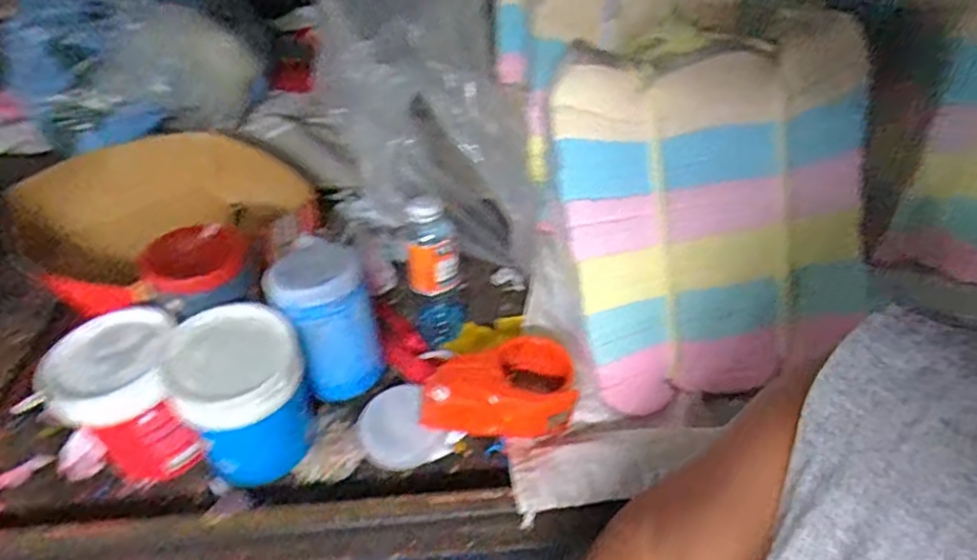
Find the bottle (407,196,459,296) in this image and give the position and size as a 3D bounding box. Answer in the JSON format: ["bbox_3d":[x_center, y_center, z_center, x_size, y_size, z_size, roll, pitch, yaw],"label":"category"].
[{"bbox_3d":[-0.063,-0.038,0.656,0.053,0.103,0.048,-9,45,-4],"label":"bottle"}]

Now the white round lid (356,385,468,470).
[{"bbox_3d":[-0.088,0.152,0.625,0.080,0.035,0.090,-31,50,-25],"label":"white round lid"}]

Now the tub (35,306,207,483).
[{"bbox_3d":[-0.335,0.107,0.593,0.116,0.137,0.110,-2,45,2],"label":"tub"}]

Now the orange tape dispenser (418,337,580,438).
[{"bbox_3d":[0.011,0.108,0.620,0.154,0.068,0.092,-9,45,-4],"label":"orange tape dispenser"}]

